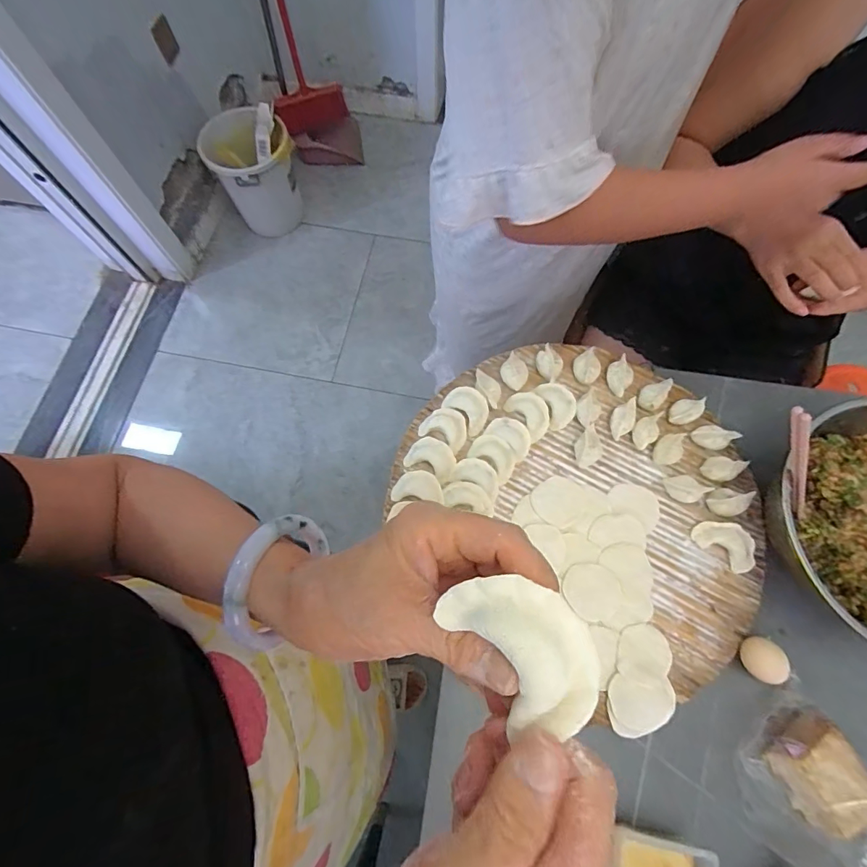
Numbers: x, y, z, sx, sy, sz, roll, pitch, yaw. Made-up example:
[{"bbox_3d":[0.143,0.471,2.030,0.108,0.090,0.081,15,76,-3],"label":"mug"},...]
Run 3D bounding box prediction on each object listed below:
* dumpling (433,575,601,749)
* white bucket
[{"bbox_3d":[0.033,0.078,0.156,0.043,0.018,0.058,-26,74,-8],"label":"dumpling"},{"bbox_3d":[-0.565,-0.835,1.414,0.247,0.319,0.257,0,72,0],"label":"white bucket"}]

